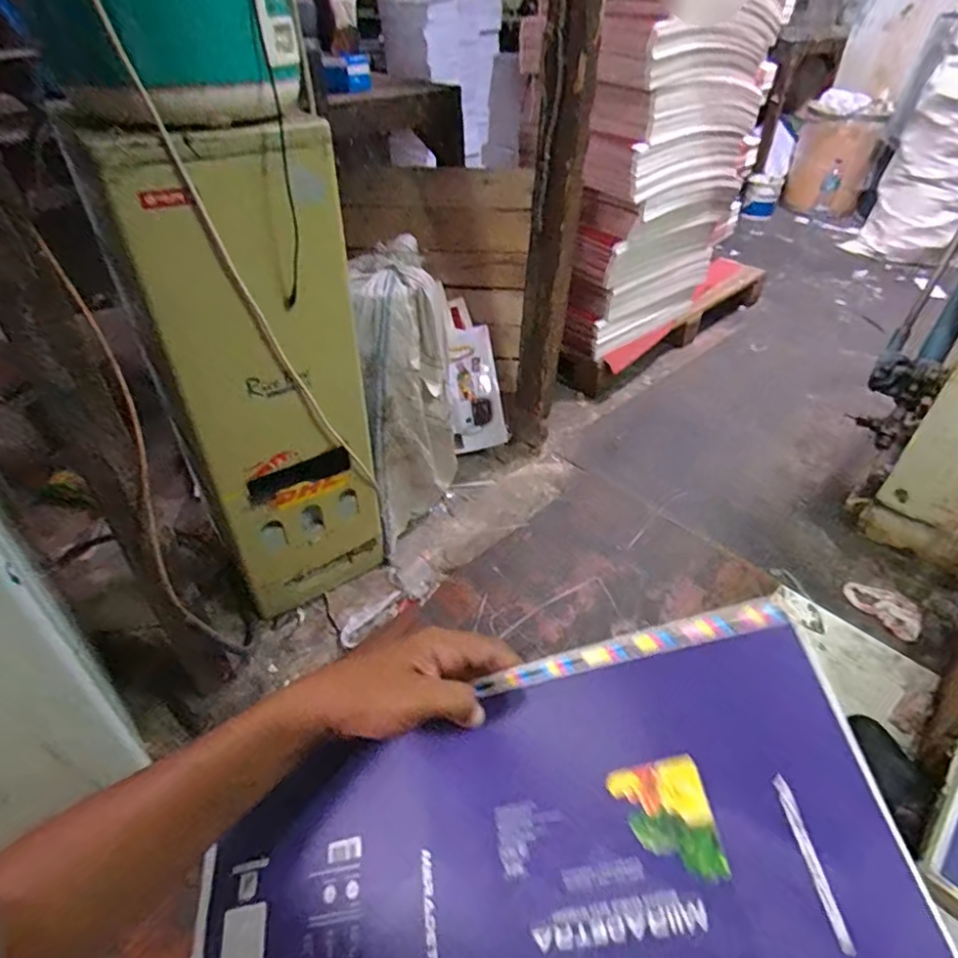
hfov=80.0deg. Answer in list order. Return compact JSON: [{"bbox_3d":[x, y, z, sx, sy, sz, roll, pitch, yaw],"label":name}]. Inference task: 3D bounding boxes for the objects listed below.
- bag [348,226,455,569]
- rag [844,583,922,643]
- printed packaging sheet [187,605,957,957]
[{"bbox_3d":[-0.181,-0.145,1.200,0.184,0.588,0.245,27,47,30],"label":"bag"},{"bbox_3d":[0.836,0.262,1.178,0.108,0.016,0.151,-25,45,-26],"label":"rag"},{"bbox_3d":[0.011,0.269,0.313,0.435,0.023,0.284,-21,52,11],"label":"printed packaging sheet"}]

